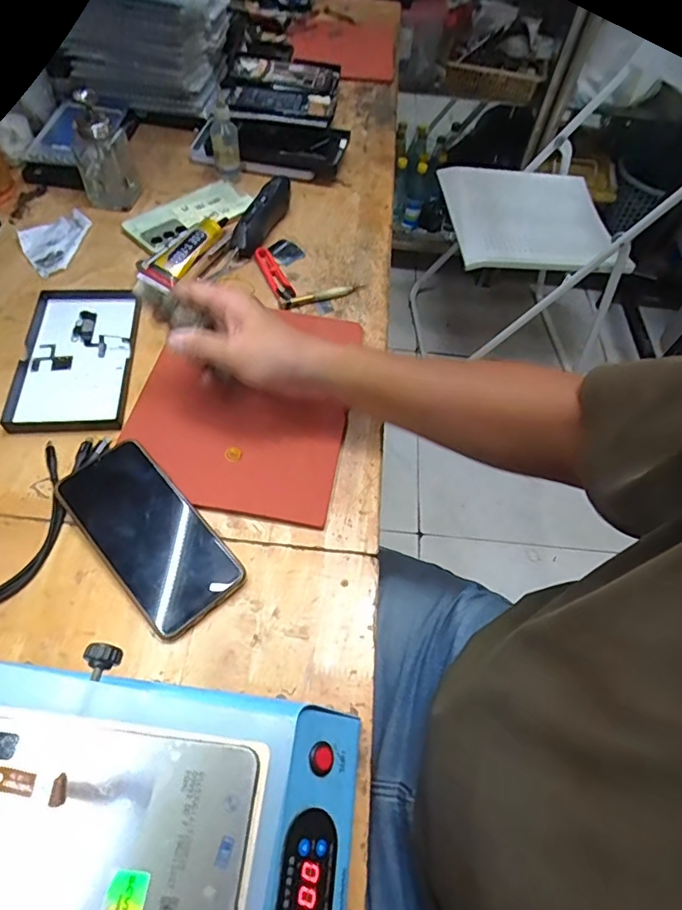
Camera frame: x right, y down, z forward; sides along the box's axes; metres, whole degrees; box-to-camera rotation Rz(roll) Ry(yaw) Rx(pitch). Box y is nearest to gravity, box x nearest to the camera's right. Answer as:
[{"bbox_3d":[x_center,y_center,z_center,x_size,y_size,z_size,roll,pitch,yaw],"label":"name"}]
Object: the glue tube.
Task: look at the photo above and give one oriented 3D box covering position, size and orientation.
[{"bbox_3d":[-0.178,-0.242,0.594,0.036,0.019,0.135,25,63,14],"label":"glue tube"}]

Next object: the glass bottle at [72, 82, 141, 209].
[{"bbox_3d":[-0.294,-0.373,0.630,0.055,0.119,0.059,14,59,3],"label":"glass bottle"}]

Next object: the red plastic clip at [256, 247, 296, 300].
[{"bbox_3d":[-0.077,-0.213,0.600,0.023,0.015,0.086,-20,61,-18],"label":"red plastic clip"}]

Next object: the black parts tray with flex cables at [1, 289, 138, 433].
[{"bbox_3d":[-0.263,-0.104,0.513,0.101,0.017,0.185,-2,58,-7],"label":"black parts tray with flex cables"}]

